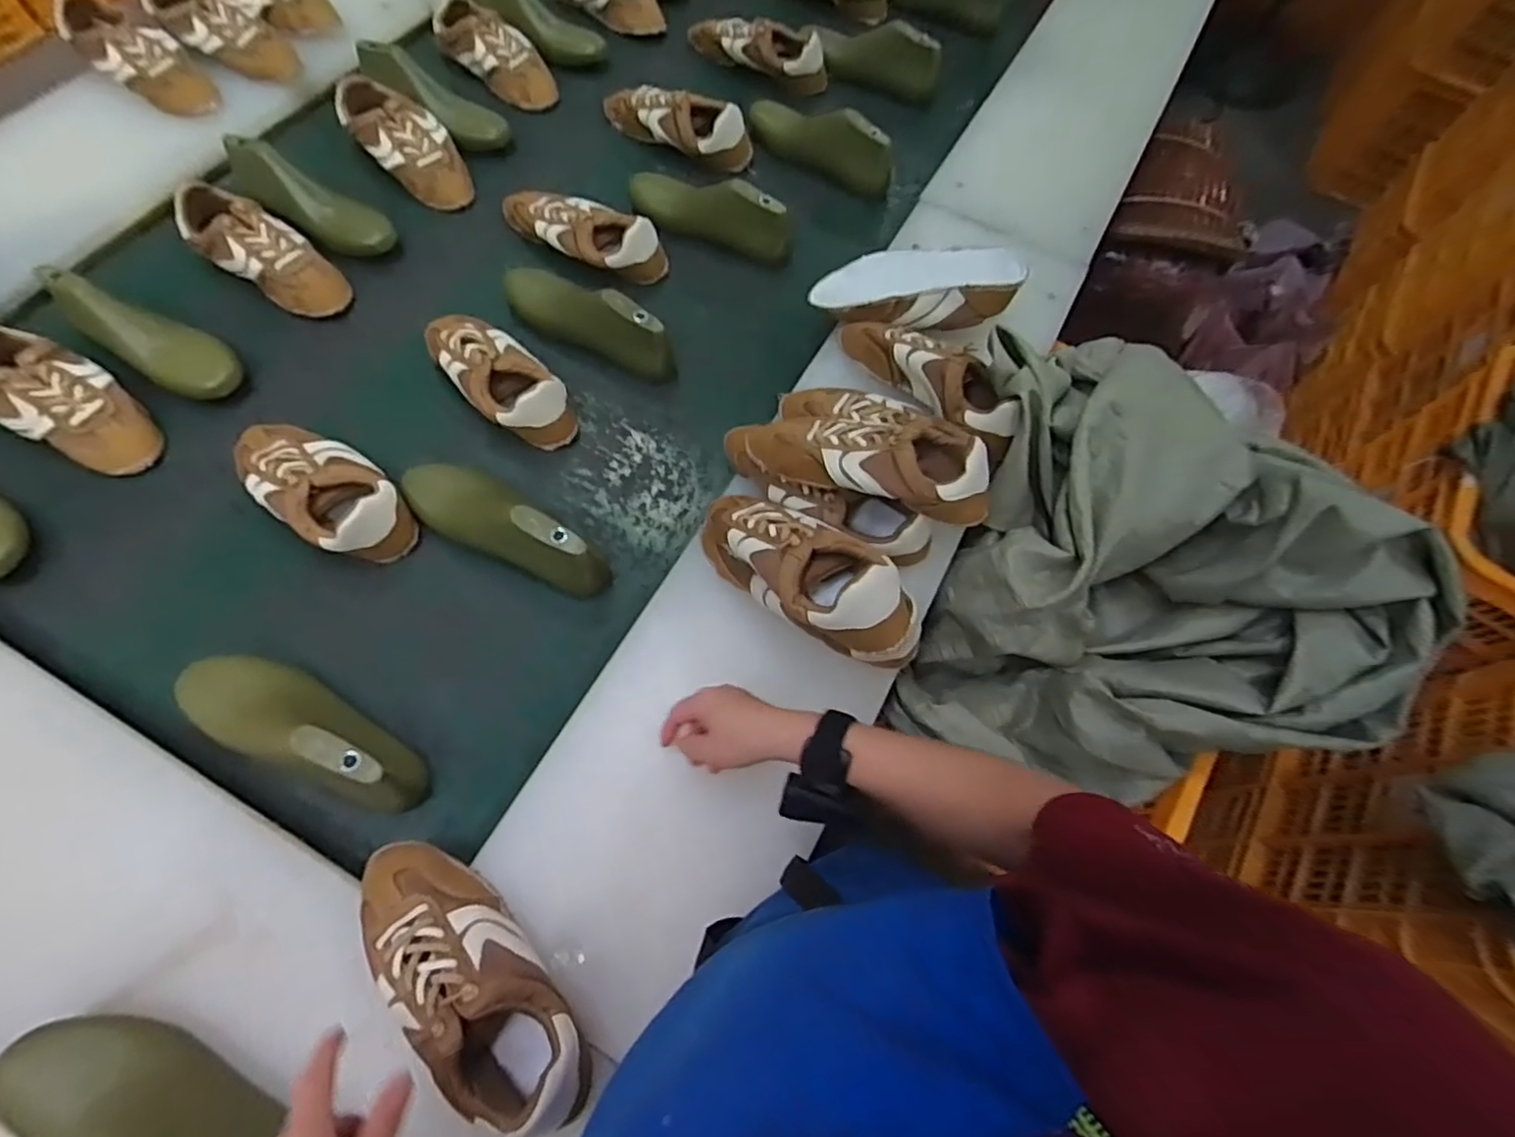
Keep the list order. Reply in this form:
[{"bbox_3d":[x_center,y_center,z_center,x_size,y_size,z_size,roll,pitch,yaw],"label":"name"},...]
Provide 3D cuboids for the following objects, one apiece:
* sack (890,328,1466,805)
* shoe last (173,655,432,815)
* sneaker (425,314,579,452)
[{"bbox_3d":[0.431,0.022,0.732,0.484,0.239,0.452,15,64,4],"label":"sack"},{"bbox_3d":[-0.404,0.134,0.589,0.230,0.071,0.071,24,67,5],"label":"shoe last"},{"bbox_3d":[-0.303,-0.230,0.784,0.095,0.070,0.228,-39,74,-20],"label":"sneaker"}]

